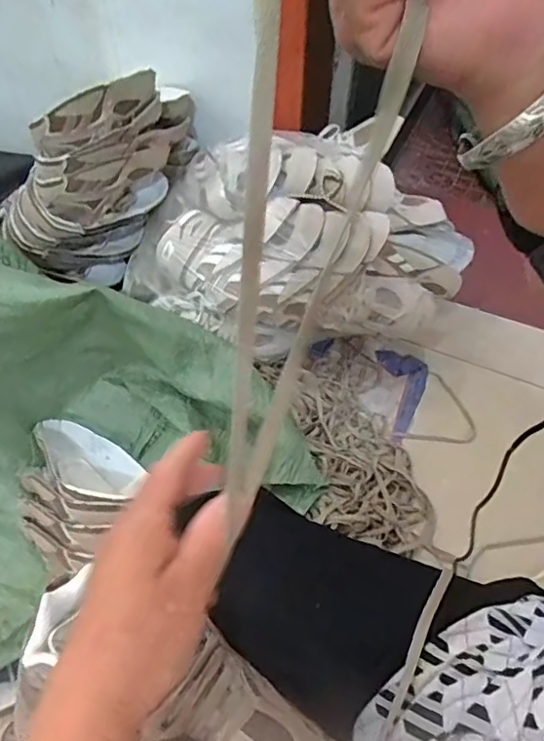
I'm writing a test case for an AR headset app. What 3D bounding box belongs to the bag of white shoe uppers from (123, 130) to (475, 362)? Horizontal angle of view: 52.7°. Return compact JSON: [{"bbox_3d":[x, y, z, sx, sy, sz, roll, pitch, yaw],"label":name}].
[{"bbox_3d":[0.038,-0.215,0.910,0.566,0.236,0.311,15,55,10],"label":"bag of white shoe uppers"}]

